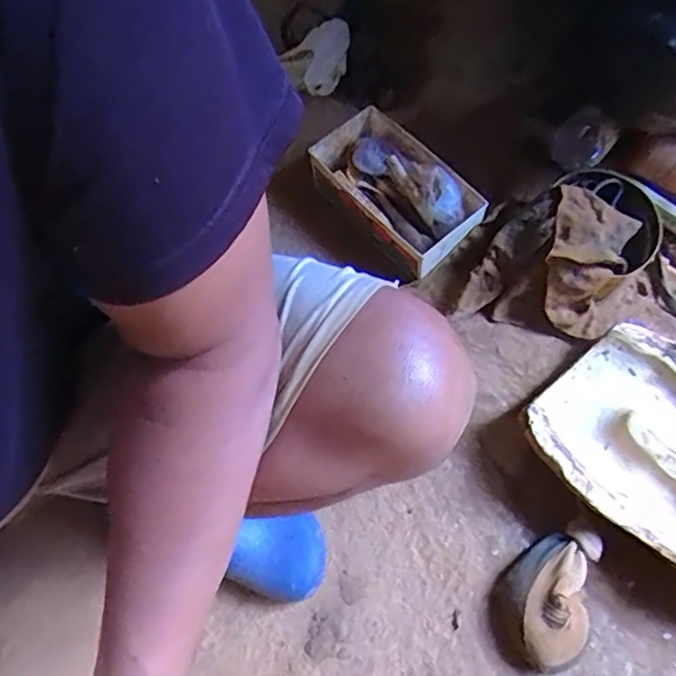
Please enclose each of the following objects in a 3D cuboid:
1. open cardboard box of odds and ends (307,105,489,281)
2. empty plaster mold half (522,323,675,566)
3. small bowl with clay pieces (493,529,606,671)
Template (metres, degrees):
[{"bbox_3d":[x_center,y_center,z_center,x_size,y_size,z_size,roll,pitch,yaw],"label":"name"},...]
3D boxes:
[{"bbox_3d":[0.069,-0.214,0.855,0.134,0.067,0.257,-38,69,-14],"label":"open cardboard box of odds and ends"},{"bbox_3d":[0.395,0.161,0.686,0.230,0.072,0.355,-36,66,-14],"label":"empty plaster mold half"},{"bbox_3d":[0.227,0.277,0.658,0.096,0.062,0.161,15,65,11],"label":"small bowl with clay pieces"}]

